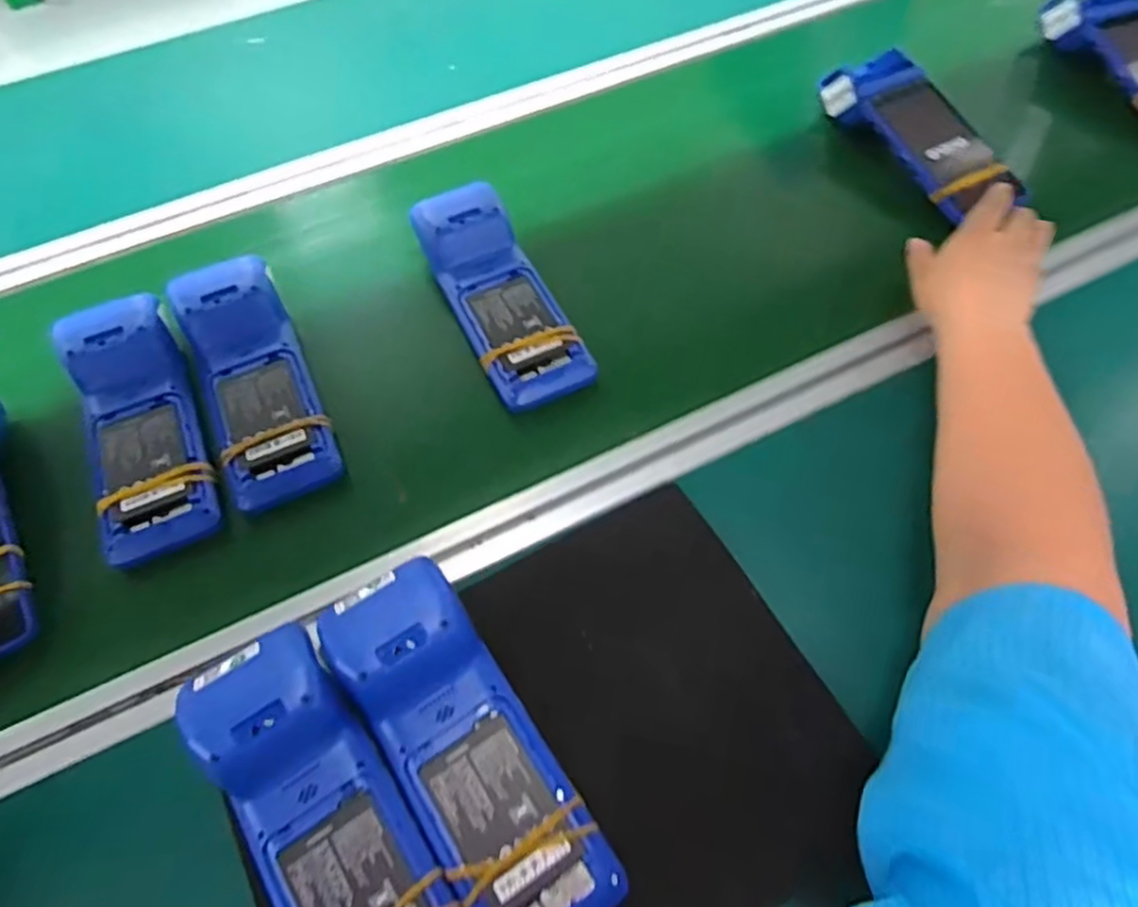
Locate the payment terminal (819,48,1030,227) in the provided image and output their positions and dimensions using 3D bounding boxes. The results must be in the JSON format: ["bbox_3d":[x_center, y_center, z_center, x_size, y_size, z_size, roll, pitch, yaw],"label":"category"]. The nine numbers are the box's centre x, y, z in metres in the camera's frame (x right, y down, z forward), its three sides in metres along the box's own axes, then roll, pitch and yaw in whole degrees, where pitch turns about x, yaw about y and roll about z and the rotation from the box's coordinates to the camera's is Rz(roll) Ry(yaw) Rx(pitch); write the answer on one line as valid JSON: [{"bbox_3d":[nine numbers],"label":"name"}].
[{"bbox_3d":[0.336,-0.310,0.677,0.083,0.043,0.205,-23,65,-11],"label":"payment terminal"}]

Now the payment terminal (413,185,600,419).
[{"bbox_3d":[-0.061,-0.140,0.596,0.078,0.048,0.218,-25,63,-12],"label":"payment terminal"}]

